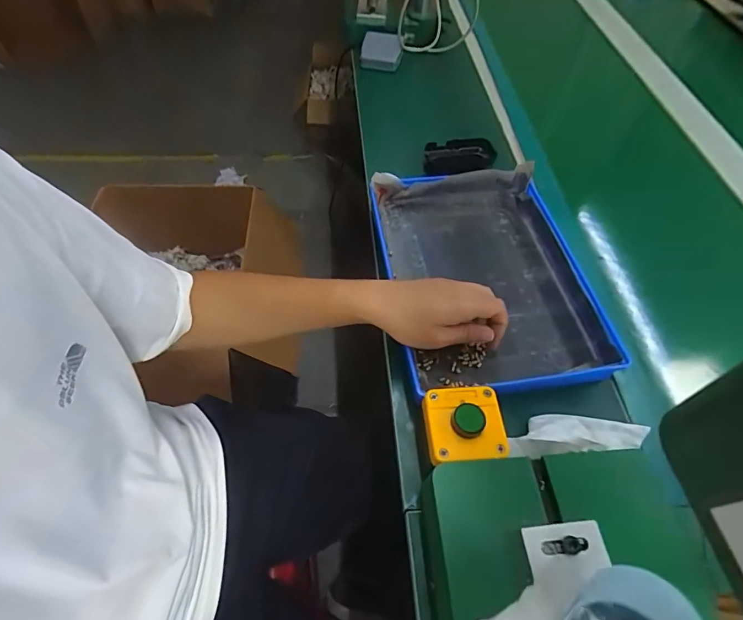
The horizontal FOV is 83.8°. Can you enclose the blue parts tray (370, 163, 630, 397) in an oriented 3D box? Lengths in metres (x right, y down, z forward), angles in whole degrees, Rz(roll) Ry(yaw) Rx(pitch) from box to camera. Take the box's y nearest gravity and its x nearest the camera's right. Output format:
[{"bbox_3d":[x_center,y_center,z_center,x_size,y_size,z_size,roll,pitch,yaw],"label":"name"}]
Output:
[{"bbox_3d":[0.138,-0.049,0.517,0.241,0.042,0.322,-7,57,-8],"label":"blue parts tray"}]

